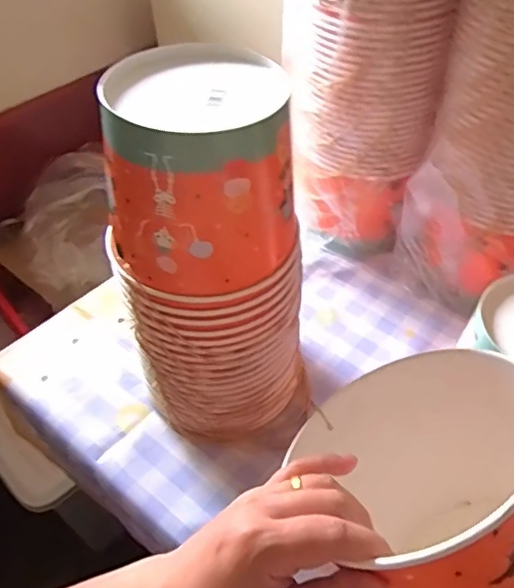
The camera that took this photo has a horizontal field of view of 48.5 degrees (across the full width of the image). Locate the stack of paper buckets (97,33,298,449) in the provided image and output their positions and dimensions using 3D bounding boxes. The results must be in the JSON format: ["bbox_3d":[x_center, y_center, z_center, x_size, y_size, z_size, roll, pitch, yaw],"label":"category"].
[{"bbox_3d":[-0.033,-0.023,0.508,0.144,0.327,0.153,-4,46,-1],"label":"stack of paper buckets"}]

